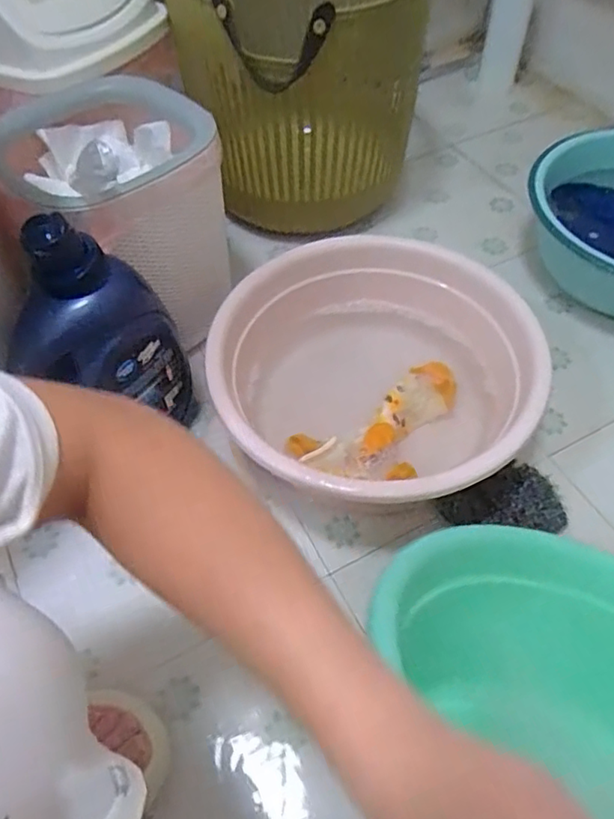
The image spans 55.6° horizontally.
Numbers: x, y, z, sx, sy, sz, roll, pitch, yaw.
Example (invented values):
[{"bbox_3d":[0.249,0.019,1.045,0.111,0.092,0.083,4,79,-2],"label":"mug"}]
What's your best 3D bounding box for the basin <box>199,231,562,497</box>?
[{"bbox_3d":[0.078,-0.029,0.675,0.320,0.150,0.344,-1,55,2],"label":"basin"}]

